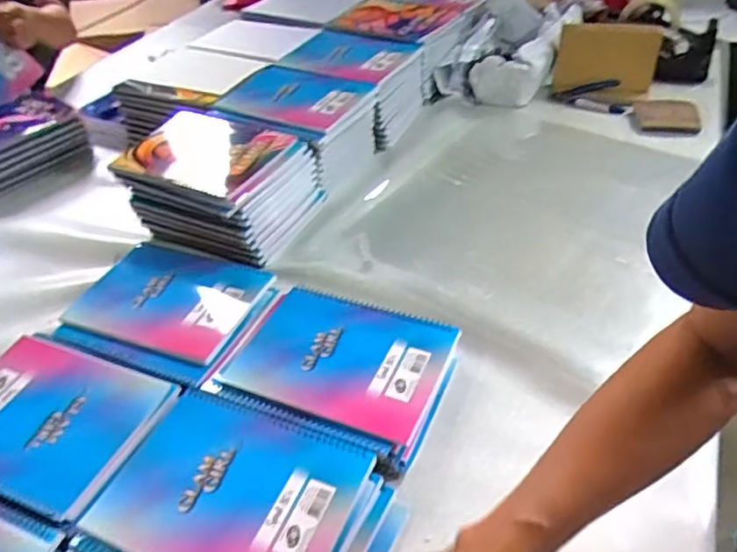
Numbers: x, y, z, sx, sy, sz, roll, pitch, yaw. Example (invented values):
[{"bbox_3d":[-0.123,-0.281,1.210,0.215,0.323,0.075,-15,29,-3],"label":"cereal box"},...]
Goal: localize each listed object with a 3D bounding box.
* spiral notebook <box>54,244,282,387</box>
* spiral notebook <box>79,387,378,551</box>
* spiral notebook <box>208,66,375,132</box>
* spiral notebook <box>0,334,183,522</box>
[{"bbox_3d":[-0.228,0.029,0.665,0.222,0.010,0.171,15,43,18],"label":"spiral notebook"},{"bbox_3d":[-0.113,0.175,0.488,0.197,0.015,0.151,15,43,19],"label":"spiral notebook"},{"bbox_3d":[-0.113,-0.271,0.869,0.211,0.018,0.157,16,45,24],"label":"spiral notebook"},{"bbox_3d":[-0.303,0.129,0.553,0.207,0.008,0.152,16,43,19],"label":"spiral notebook"}]

